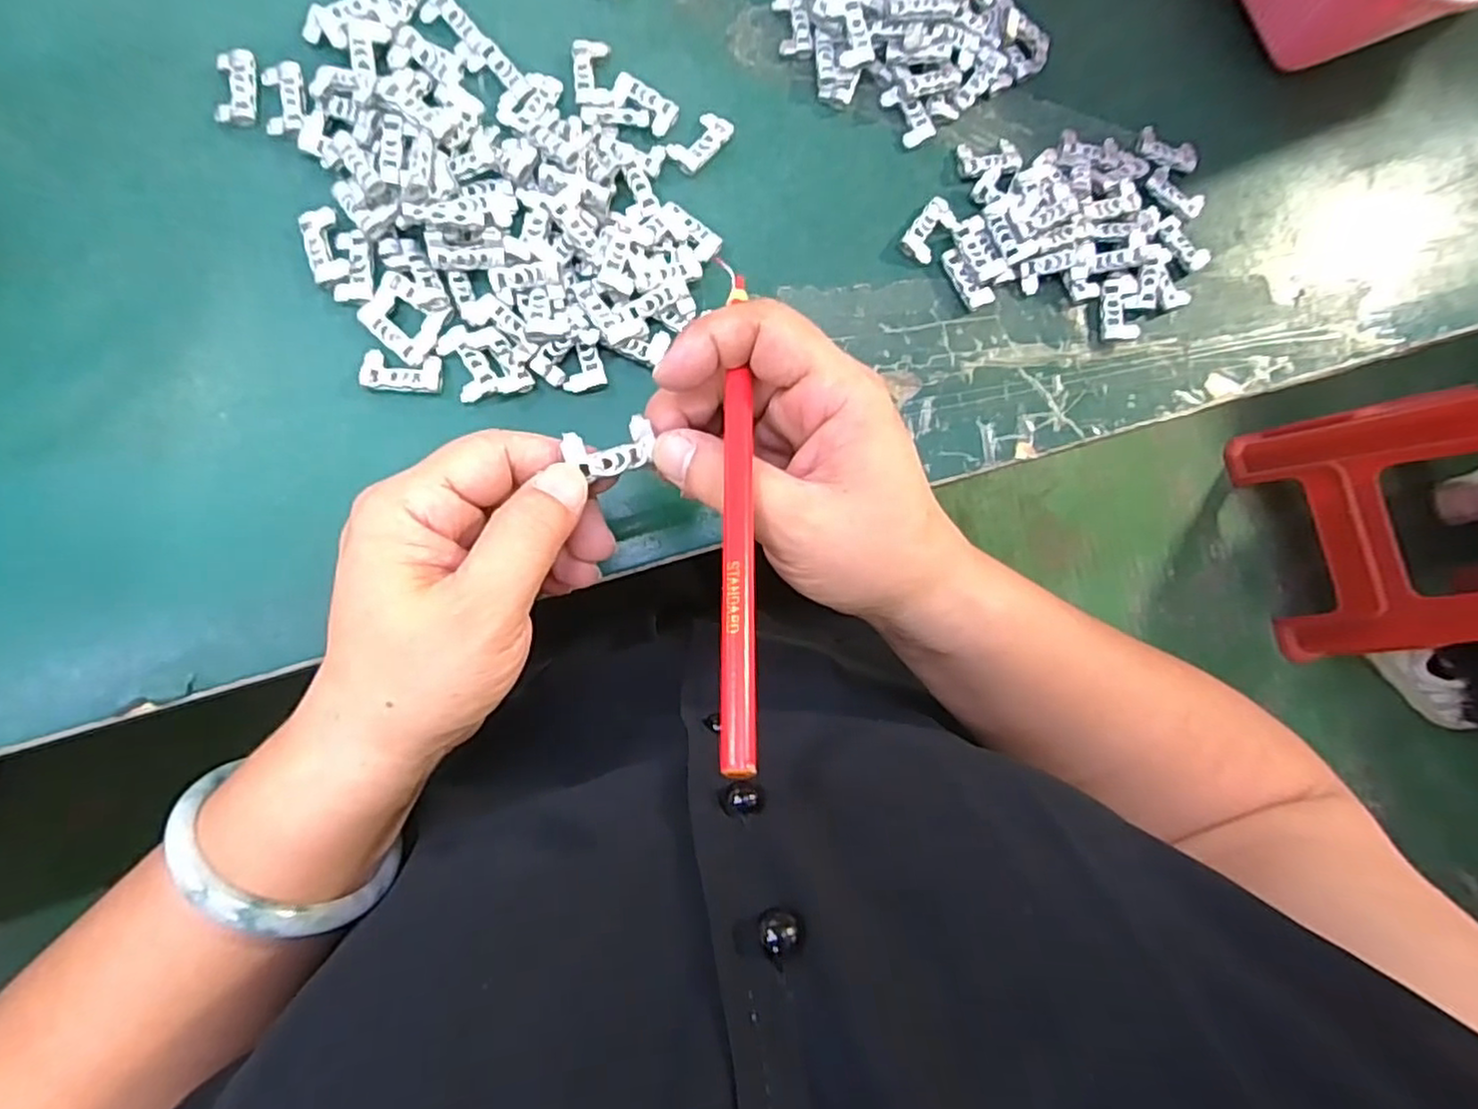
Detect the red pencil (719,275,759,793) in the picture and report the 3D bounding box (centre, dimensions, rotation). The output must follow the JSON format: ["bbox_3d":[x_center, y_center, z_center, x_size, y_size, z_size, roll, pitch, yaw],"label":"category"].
[{"bbox_3d":[0.000,-0.018,0.203,0.009,0.004,0.158,4,65,-8],"label":"red pencil"}]

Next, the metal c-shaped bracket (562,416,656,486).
[{"bbox_3d":[-0.041,-0.034,0.224,0.026,0.005,0.016,-20,88,-10],"label":"metal c-shaped bracket"}]

